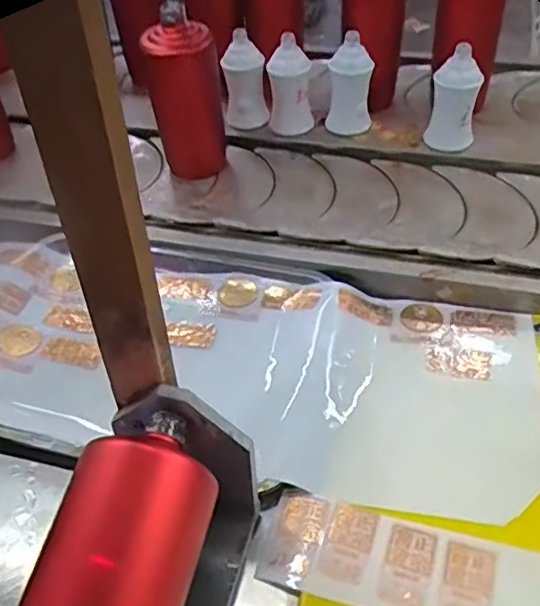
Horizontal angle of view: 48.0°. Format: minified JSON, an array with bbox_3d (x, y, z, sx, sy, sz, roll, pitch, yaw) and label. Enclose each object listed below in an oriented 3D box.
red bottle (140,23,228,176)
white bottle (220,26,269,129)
[{"bbox_3d":[-0.102,-0.249,0.753,0.088,0.178,0.087,-10,44,-7],"label":"red bottle"},{"bbox_3d":[-0.038,-0.304,0.843,0.056,0.118,0.045,23,50,25],"label":"white bottle"}]

